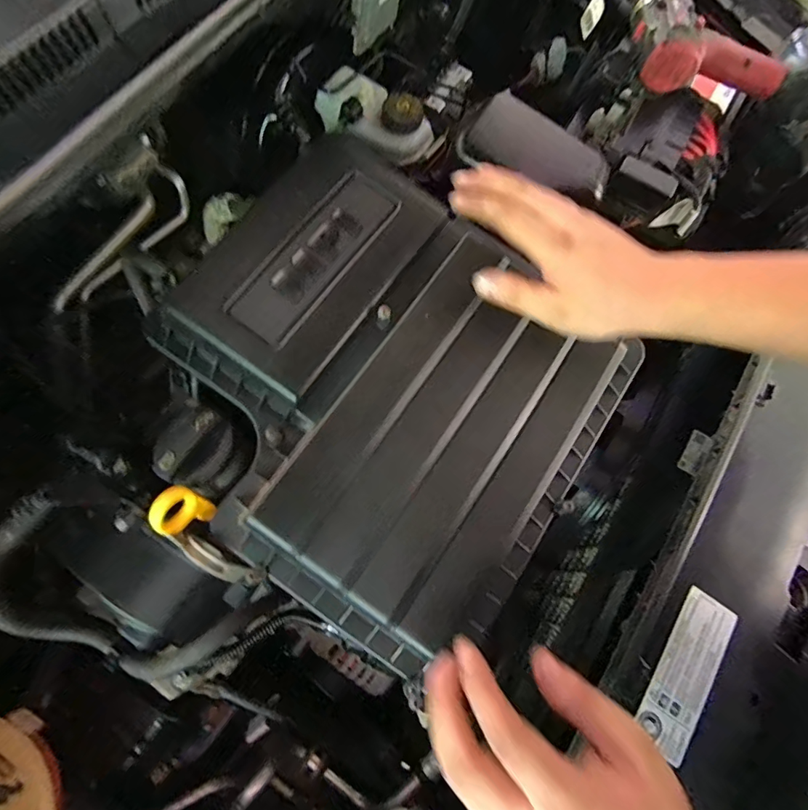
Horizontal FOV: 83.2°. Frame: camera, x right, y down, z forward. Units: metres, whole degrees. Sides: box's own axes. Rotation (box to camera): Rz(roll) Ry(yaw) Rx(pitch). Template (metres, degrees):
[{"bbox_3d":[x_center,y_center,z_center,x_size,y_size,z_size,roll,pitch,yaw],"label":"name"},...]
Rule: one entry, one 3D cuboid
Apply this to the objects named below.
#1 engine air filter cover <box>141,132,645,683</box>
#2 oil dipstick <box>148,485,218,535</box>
[{"bbox_3d":[-0.011,-0.019,0.361,0.329,0.068,0.328,38,75,9],"label":"engine air filter cover"},{"bbox_3d":[-0.165,0.078,0.339,0.026,0.044,0.032,44,76,11],"label":"oil dipstick"}]

